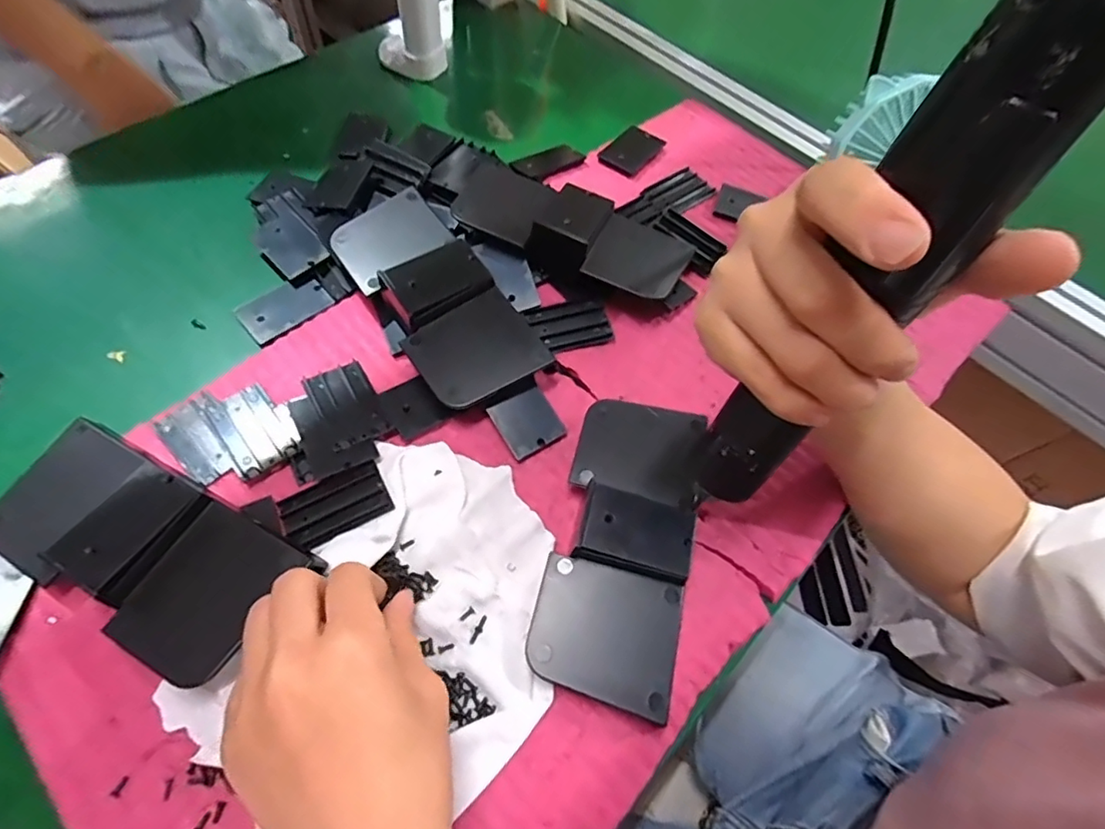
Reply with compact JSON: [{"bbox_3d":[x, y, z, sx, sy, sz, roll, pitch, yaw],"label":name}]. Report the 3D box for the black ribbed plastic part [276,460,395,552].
[{"bbox_3d":[-0.117,0.049,0.309,0.054,0.008,0.034,-25,66,-18],"label":"black ribbed plastic part"}]

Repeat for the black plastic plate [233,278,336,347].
[{"bbox_3d":[-0.179,-0.073,0.382,0.055,0.005,0.037,-38,71,-23],"label":"black plastic plate"}]

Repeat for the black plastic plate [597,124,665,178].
[{"bbox_3d":[0.068,-0.224,0.485,0.035,0.010,0.059,33,63,12],"label":"black plastic plate"}]

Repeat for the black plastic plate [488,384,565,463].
[{"bbox_3d":[-0.015,0.004,0.343,0.036,0.004,0.036,-28,79,-20],"label":"black plastic plate"}]

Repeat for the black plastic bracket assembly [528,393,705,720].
[{"bbox_3d":[0.038,0.064,0.303,0.069,0.030,0.160,15,61,3],"label":"black plastic bracket assembly"}]

